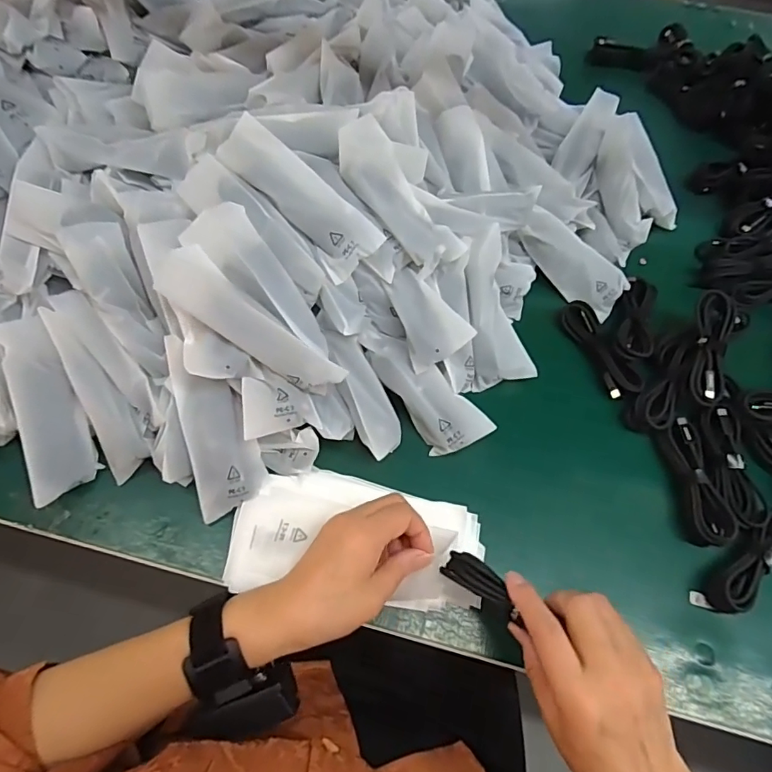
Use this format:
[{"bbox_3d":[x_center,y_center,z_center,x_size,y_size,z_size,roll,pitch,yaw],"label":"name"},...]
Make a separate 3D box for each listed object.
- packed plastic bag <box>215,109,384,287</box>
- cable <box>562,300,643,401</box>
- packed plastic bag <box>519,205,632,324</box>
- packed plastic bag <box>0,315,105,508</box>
[{"bbox_3d":[-0.077,-0.161,0.421,0.155,0.014,0.051,44,107,-1],"label":"packed plastic bag"},{"bbox_3d":[0.212,-0.039,0.486,0.032,0.018,0.108,-16,65,-9],"label":"cable"},{"bbox_3d":[0.195,-0.129,0.518,0.128,0.032,0.052,41,68,-5],"label":"packed plastic bag"},{"bbox_3d":[-0.282,0.015,0.410,0.048,0.012,0.154,-15,84,-29],"label":"packed plastic bag"}]

